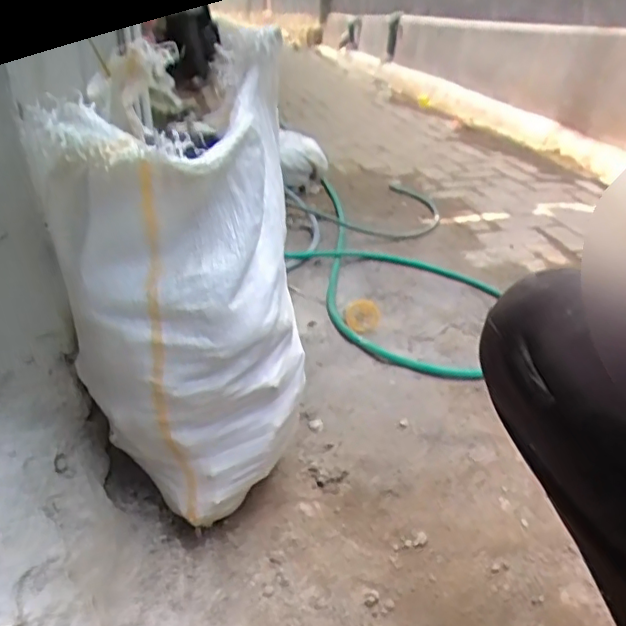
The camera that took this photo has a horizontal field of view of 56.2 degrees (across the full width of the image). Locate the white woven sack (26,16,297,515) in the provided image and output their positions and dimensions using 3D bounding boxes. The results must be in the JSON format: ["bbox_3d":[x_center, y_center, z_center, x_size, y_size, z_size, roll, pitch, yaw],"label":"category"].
[{"bbox_3d":[-0.153,-0.022,0.703,0.225,0.478,0.236,22,35,37],"label":"white woven sack"}]

